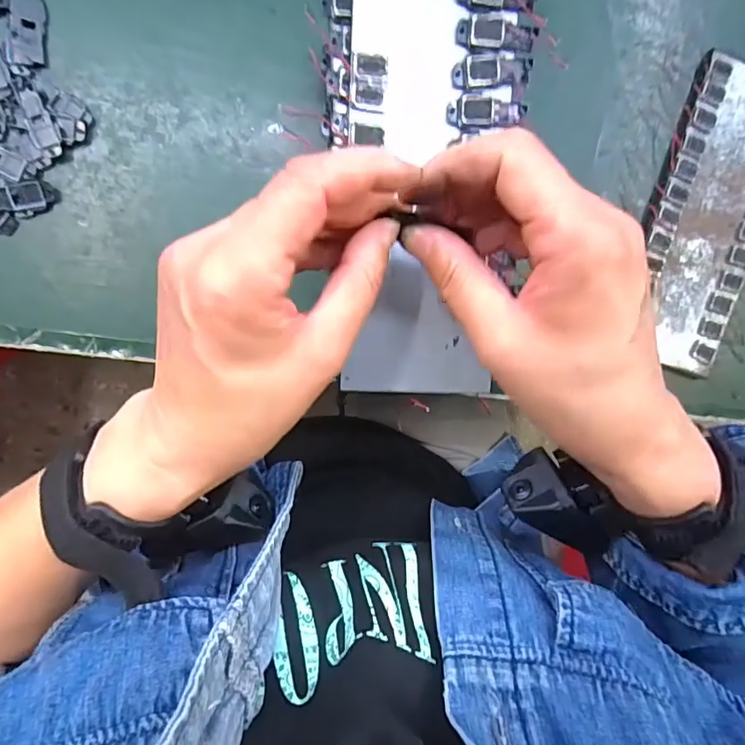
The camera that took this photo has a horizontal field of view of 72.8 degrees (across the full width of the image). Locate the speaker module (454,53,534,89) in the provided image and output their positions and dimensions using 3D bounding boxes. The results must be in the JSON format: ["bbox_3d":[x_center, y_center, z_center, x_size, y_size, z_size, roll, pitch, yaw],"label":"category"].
[{"bbox_3d":[0.059,-0.147,0.247,0.039,0.005,0.015,-8,98,-7],"label":"speaker module"}]

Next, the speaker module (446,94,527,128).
[{"bbox_3d":[0.057,-0.129,0.251,0.039,0.004,0.015,-3,97,-8],"label":"speaker module"}]

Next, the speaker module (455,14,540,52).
[{"bbox_3d":[0.061,-0.165,0.246,0.039,0.006,0.015,-3,97,-8],"label":"speaker module"}]

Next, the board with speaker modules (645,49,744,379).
[{"bbox_3d":[0.228,-0.104,0.342,0.082,0.012,0.199,17,94,-10],"label":"board with speaker modules"}]

